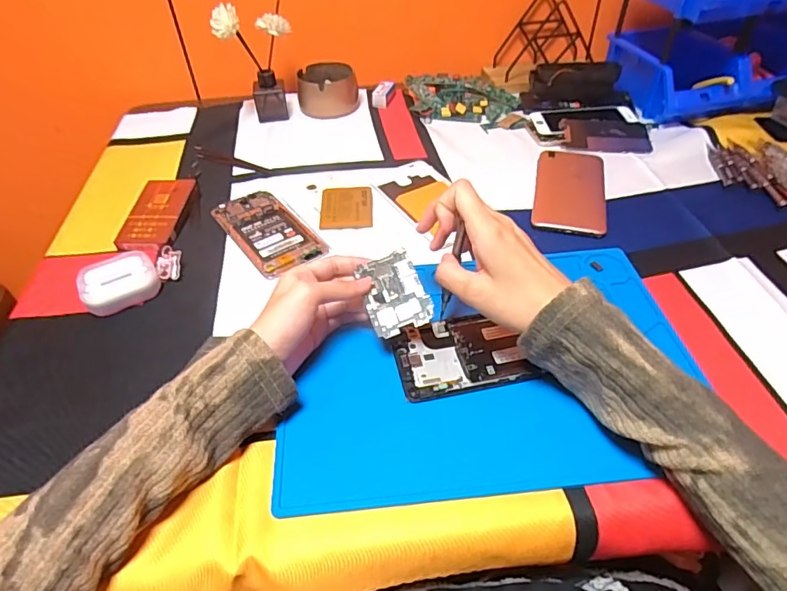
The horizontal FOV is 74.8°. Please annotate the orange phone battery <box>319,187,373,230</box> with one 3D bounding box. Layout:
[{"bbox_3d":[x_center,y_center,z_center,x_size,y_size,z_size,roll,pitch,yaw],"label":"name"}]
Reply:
[{"bbox_3d":[-0.050,-0.096,0.557,0.055,0.007,0.068,-4,44,0],"label":"orange phone battery"}]

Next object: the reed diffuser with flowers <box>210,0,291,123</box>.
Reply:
[{"bbox_3d":[-0.177,-0.306,0.686,0.090,0.150,0.058,-10,45,-5],"label":"reed diffuser with flowers"}]

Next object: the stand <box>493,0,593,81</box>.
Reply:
[{"bbox_3d":[0.233,-0.392,0.770,0.154,0.092,0.080,-12,45,-7],"label":"stand"}]

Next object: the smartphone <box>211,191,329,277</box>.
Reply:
[{"bbox_3d":[-0.133,-0.070,0.538,0.068,0.005,0.143,-29,50,-23],"label":"smartphone"}]

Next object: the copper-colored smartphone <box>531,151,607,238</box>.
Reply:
[{"bbox_3d":[0.196,-0.119,0.572,0.076,0.008,0.155,8,46,12],"label":"copper-colored smartphone"}]

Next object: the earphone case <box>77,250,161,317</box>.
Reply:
[{"bbox_3d":[-0.251,-0.012,0.474,0.064,0.030,0.048,-23,48,-18],"label":"earphone case"}]

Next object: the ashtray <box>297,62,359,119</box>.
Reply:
[{"bbox_3d":[-0.095,-0.298,0.748,0.085,0.049,0.082,-2,45,2],"label":"ashtray"}]

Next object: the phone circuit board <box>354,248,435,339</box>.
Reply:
[{"bbox_3d":[0.001,-0.003,0.405,0.046,0.004,0.067,-19,64,1],"label":"phone circuit board"}]

